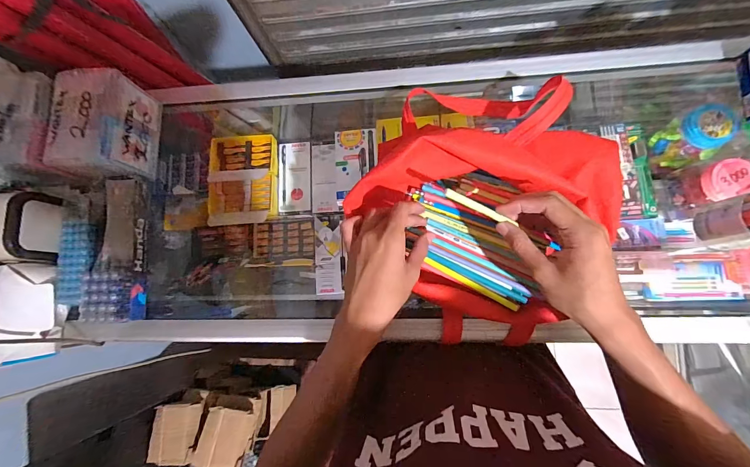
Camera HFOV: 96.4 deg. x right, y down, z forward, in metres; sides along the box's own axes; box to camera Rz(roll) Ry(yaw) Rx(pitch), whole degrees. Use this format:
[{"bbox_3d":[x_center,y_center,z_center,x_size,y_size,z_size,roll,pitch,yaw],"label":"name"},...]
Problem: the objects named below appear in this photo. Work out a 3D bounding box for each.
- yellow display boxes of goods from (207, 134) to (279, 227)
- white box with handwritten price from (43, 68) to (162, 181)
[{"bbox_3d":[-0.260,-0.108,0.668,0.133,0.053,0.174,-4,82,6],"label":"yellow display boxes of goods"},{"bbox_3d":[-0.367,-0.143,0.463,0.089,0.094,0.129,-3,82,6],"label":"white box with handwritten price"}]

